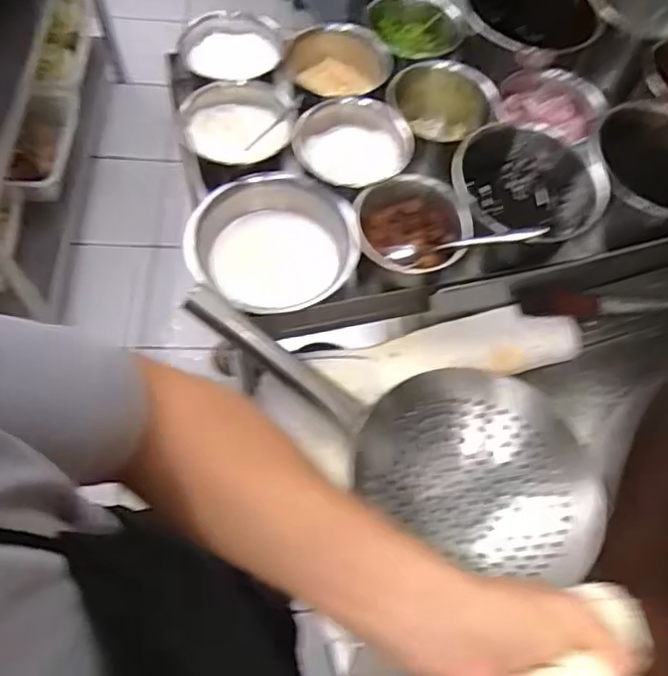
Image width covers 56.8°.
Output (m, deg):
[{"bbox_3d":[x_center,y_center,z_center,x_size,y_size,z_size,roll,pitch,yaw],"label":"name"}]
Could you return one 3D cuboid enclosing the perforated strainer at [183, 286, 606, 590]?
[{"bbox_3d":[0.056,0.077,0.619,0.434,0.085,0.198,28,64,-4],"label":"perforated strainer"}]

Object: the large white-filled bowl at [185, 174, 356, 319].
[{"bbox_3d":[-0.067,-0.088,0.670,0.172,0.082,0.161,2,63,-3],"label":"large white-filled bowl"}]

